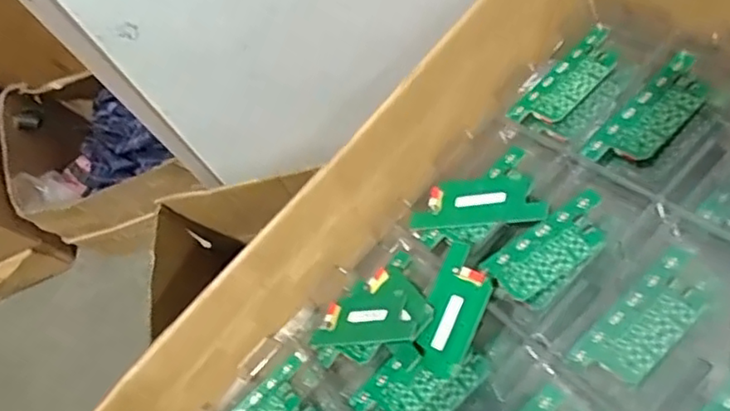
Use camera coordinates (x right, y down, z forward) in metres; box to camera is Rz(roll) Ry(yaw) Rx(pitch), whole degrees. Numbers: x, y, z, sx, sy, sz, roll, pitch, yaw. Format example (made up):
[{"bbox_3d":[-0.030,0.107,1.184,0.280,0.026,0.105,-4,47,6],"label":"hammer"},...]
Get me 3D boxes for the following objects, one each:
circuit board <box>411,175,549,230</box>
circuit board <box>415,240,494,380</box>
[{"bbox_3d":[0.111,-0.003,0.627,0.132,0.008,0.055,-7,60,26],"label":"circuit board"},{"bbox_3d":[0.078,0.092,0.564,0.056,0.012,0.112,20,83,39],"label":"circuit board"}]

